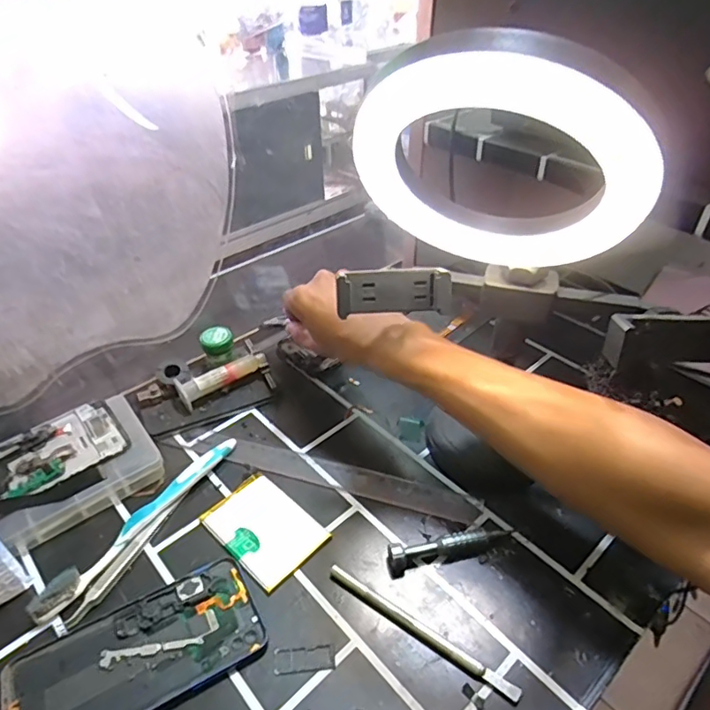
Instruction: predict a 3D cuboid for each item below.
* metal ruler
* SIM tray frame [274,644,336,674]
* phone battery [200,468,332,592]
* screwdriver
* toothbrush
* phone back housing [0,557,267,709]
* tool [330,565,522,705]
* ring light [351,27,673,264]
[{"bbox_3d":[-0.022,0.100,0.454,0.253,0.007,0.030,11,39,13],"label":"metal ruler"},{"bbox_3d":[-0.032,0.192,0.341,0.039,0.004,0.015,-3,39,-4],"label":"SIM tray frame"},{"bbox_3d":[-0.070,0.132,0.415,0.087,0.004,0.061,32,49,32],"label":"phone battery"},{"bbox_3d":[0.071,0.141,0.394,0.097,0.015,0.017,-8,40,-11],"label":"screwdriver"},{"bbox_3d":[-0.163,0.125,0.418,0.018,0.015,0.185,23,44,25],"label":"toothbrush"},{"bbox_3d":[-0.139,0.191,0.343,0.152,0.004,0.075,-19,43,-23],"label":"phone back housing"},{"bbox_3d":[0.042,0.180,0.353,0.138,0.007,0.010,24,45,26],"label":"tool"},{"bbox_3d":[0.071,-0.095,0.275,0.152,0.149,0.015,9,71,39],"label":"ring light"}]

